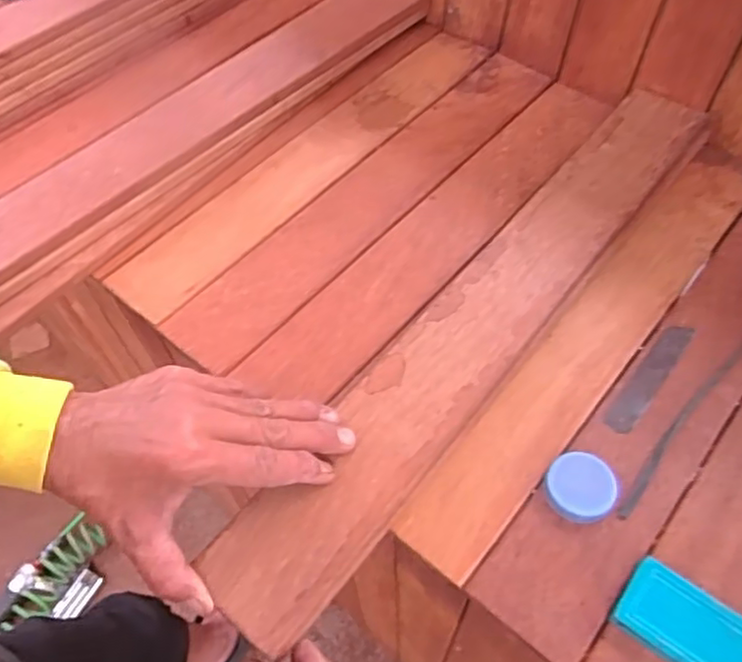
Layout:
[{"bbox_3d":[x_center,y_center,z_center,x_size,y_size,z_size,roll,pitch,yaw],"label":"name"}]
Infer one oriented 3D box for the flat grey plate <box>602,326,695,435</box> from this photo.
[{"bbox_3d":[0.180,0.029,0.420,0.018,0.004,0.096,34,64,22],"label":"flat grey plate"}]

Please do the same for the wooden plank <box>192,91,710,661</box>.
[{"bbox_3d":[0.084,-0.011,0.438,0.070,0.028,0.490,33,63,22],"label":"wooden plank"}]

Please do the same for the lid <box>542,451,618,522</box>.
[{"bbox_3d":[0.120,0.090,0.372,0.038,0.013,0.038,-1,56,2],"label":"lid"}]

